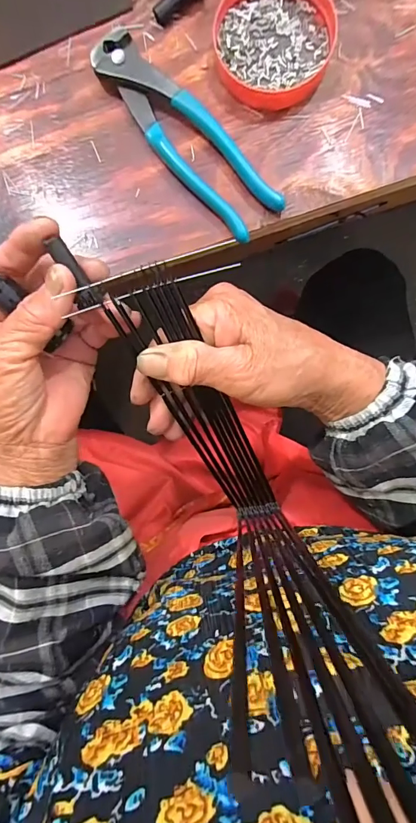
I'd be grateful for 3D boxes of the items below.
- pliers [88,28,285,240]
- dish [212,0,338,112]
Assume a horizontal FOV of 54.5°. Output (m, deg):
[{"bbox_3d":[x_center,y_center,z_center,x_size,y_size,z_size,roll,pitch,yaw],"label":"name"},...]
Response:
[{"bbox_3d":[-0.017,-0.188,0.277,0.039,0.016,0.162,-42,88,3],"label":"pliers"},{"bbox_3d":[0.045,-0.249,0.272,0.079,0.012,0.079,0,90,3],"label":"dish"}]

